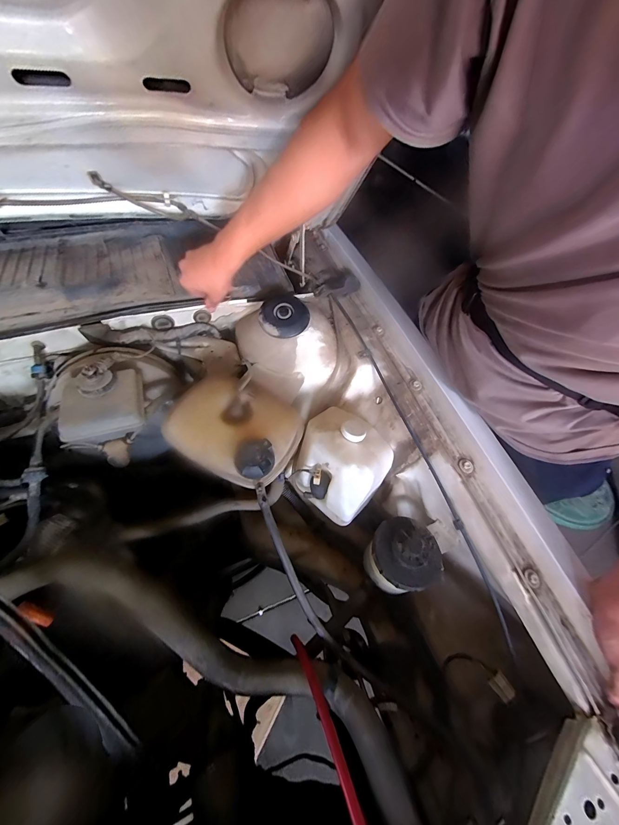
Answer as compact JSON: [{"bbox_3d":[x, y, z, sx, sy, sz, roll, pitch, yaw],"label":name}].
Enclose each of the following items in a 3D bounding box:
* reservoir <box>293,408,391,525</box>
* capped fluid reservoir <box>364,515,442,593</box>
[{"bbox_3d":[0.052,0.083,0.527,0.141,0.147,0.124,38,59,21],"label":"reservoir"},{"bbox_3d":[0.147,0.230,0.488,0.100,0.093,0.099,-16,57,-16],"label":"capped fluid reservoir"}]

